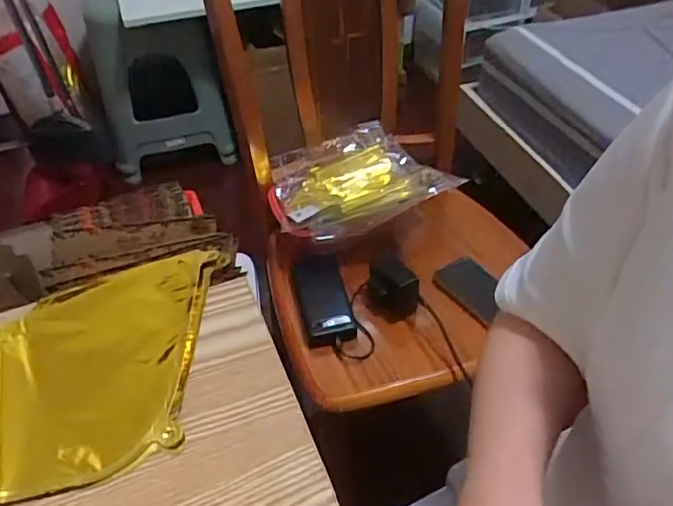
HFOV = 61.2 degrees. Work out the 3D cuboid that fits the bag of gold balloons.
[{"bbox_3d":[0.030,-0.120,0.946,0.284,0.055,0.243,-13,47,-11],"label":"bag of gold balloons"}]

